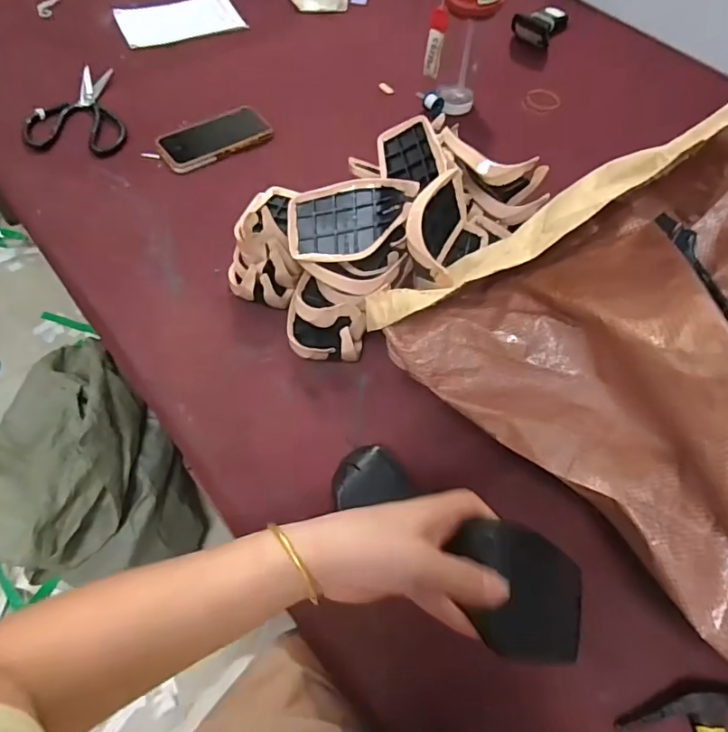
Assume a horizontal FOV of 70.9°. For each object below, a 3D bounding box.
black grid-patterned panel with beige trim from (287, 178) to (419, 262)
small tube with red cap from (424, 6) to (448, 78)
[{"bbox_3d":[-0.014,-0.160,0.561,0.138,0.045,0.084,-7,100,-4],"label":"black grid-patterned panel with beige trim"},{"bbox_3d":[0.110,-0.501,0.793,0.026,0.096,0.016,8,58,1],"label":"small tube with red cap"}]

